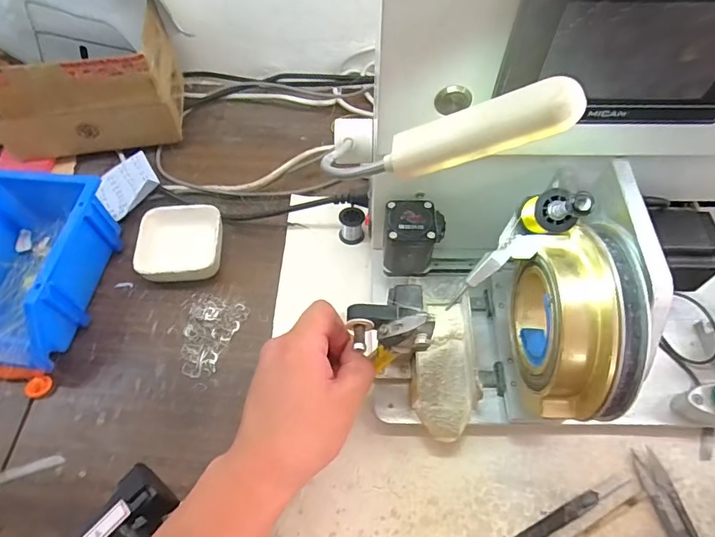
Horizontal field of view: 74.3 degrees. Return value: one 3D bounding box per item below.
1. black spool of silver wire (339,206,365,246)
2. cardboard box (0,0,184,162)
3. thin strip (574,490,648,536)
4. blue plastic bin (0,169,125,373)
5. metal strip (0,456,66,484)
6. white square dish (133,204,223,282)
[{"bbox_3d":[-0.006,-0.045,0.504,0.026,0.035,0.024,0,60,0],"label":"black spool of silver wire"},{"bbox_3d":[-0.311,-0.202,0.543,0.199,0.130,0.103,-10,60,-5],"label":"cardboard box"},{"bbox_3d":[0.182,0.204,0.369,0.114,0.004,0.006,-25,62,-13],"label":"thin strip"},{"bbox_3d":[-0.320,-0.008,0.463,0.127,0.081,0.194,10,60,7],"label":"blue plastic bin"},{"bbox_3d":[-0.289,0.172,0.396,0.079,0.005,0.009,-15,60,-8],"label":"metal strip"},{"bbox_3d":[-0.184,-0.024,0.494,0.083,0.033,0.080,0,60,0],"label":"white square dish"}]

